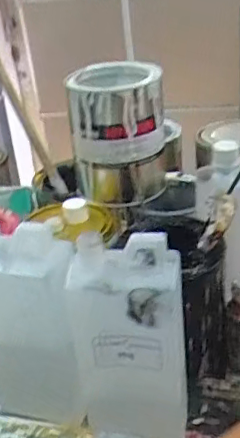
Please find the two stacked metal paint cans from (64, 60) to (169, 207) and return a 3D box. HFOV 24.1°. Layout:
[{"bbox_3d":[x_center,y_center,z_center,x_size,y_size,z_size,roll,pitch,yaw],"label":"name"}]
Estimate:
[{"bbox_3d":[-0.001,-0.100,0.655,0.100,0.143,0.113,-5,29,3],"label":"two stacked metal paint cans"}]

